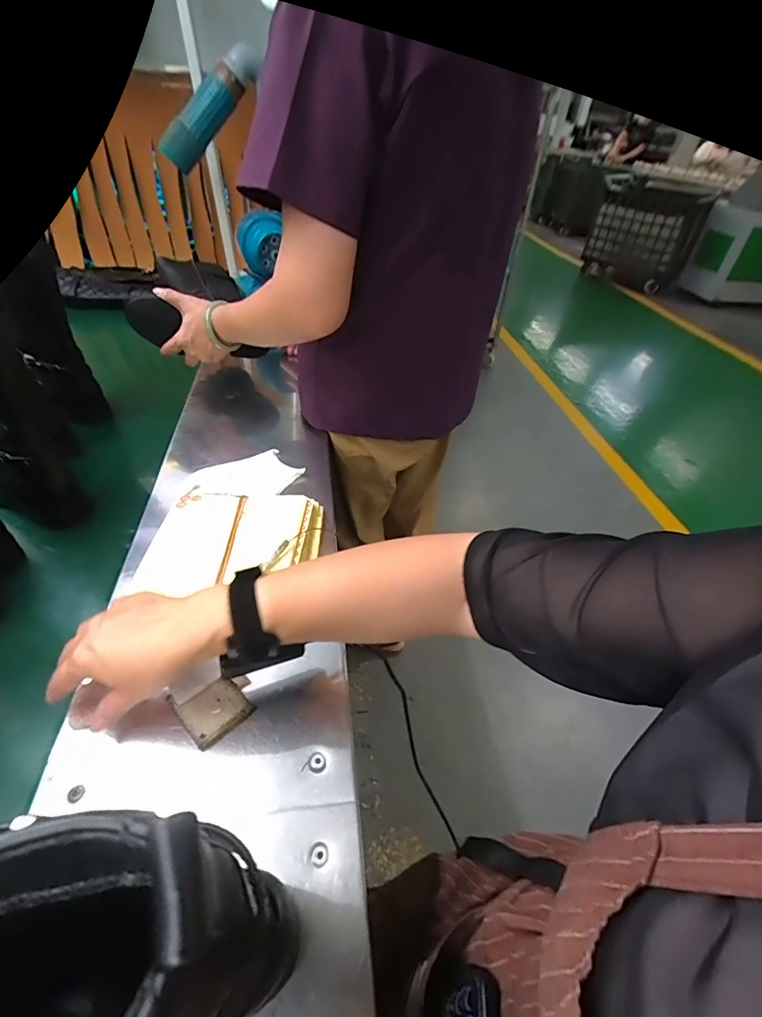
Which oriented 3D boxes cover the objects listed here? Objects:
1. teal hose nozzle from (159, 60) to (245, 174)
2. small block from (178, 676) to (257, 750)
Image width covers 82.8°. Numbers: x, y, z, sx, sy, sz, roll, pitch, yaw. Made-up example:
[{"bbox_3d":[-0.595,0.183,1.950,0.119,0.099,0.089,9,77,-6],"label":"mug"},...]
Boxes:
[{"bbox_3d":[-0.345,-0.746,0.826,0.193,0.063,0.063,-34,38,22],"label":"teal hose nozzle"},{"bbox_3d":[-0.143,0.174,0.374,0.050,0.009,0.042,-30,54,-33],"label":"small block"}]

